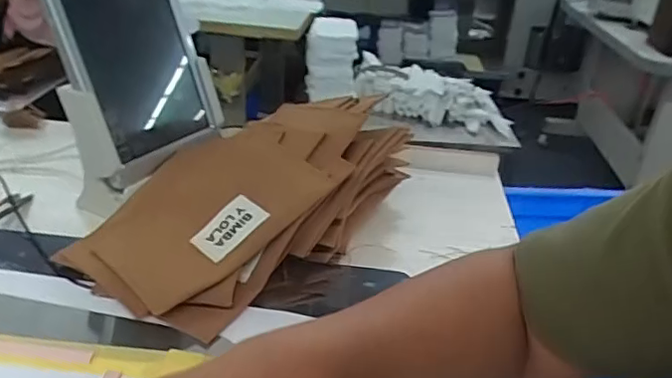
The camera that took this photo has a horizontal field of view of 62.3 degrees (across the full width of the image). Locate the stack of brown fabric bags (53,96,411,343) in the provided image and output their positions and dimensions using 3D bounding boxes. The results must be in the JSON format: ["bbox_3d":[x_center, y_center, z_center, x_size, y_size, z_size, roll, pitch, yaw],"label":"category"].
[{"bbox_3d":[-0.084,-0.003,0.521,0.195,0.110,0.307,23,35,29],"label":"stack of brown fabric bags"}]

